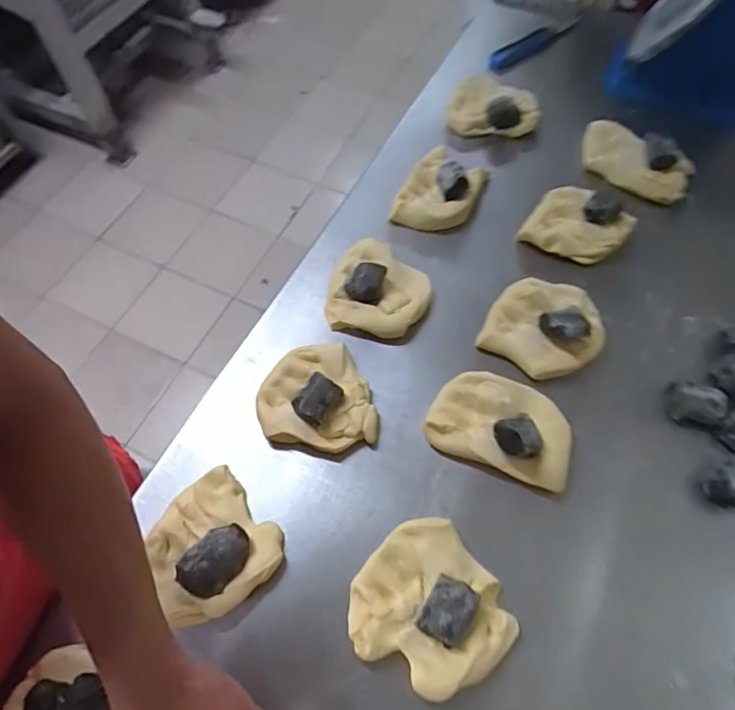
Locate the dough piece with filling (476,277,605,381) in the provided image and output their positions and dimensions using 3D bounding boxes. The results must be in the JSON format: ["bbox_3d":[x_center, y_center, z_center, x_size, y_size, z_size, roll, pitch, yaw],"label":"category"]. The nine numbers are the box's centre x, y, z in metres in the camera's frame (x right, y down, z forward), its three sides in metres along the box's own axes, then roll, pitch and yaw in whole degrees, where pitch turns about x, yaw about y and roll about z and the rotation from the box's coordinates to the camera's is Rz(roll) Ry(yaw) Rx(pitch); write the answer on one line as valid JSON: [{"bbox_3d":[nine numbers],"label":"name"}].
[{"bbox_3d":[0.224,-0.041,0.593,0.132,0.059,0.144,0,62,0],"label":"dough piece with filling"}]

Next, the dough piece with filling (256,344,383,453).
[{"bbox_3d":[-0.063,0.049,0.555,0.129,0.048,0.127,0,62,0],"label":"dough piece with filling"}]

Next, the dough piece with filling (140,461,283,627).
[{"bbox_3d":[-0.166,0.192,0.481,0.128,0.051,0.132,-38,68,-17],"label":"dough piece with filling"}]

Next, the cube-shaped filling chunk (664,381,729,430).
[{"bbox_3d":[0.377,0.054,0.549,0.056,0.038,0.049,22,65,12],"label":"cube-shaped filling chunk"}]

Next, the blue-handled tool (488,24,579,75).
[{"bbox_3d":[0.308,-0.577,0.885,0.185,0.039,0.018,-32,23,-10],"label":"blue-handled tool"}]

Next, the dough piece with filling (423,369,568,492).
[{"bbox_3d":[0.152,0.070,0.533,0.161,0.057,0.112,19,64,10],"label":"dough piece with filling"}]

